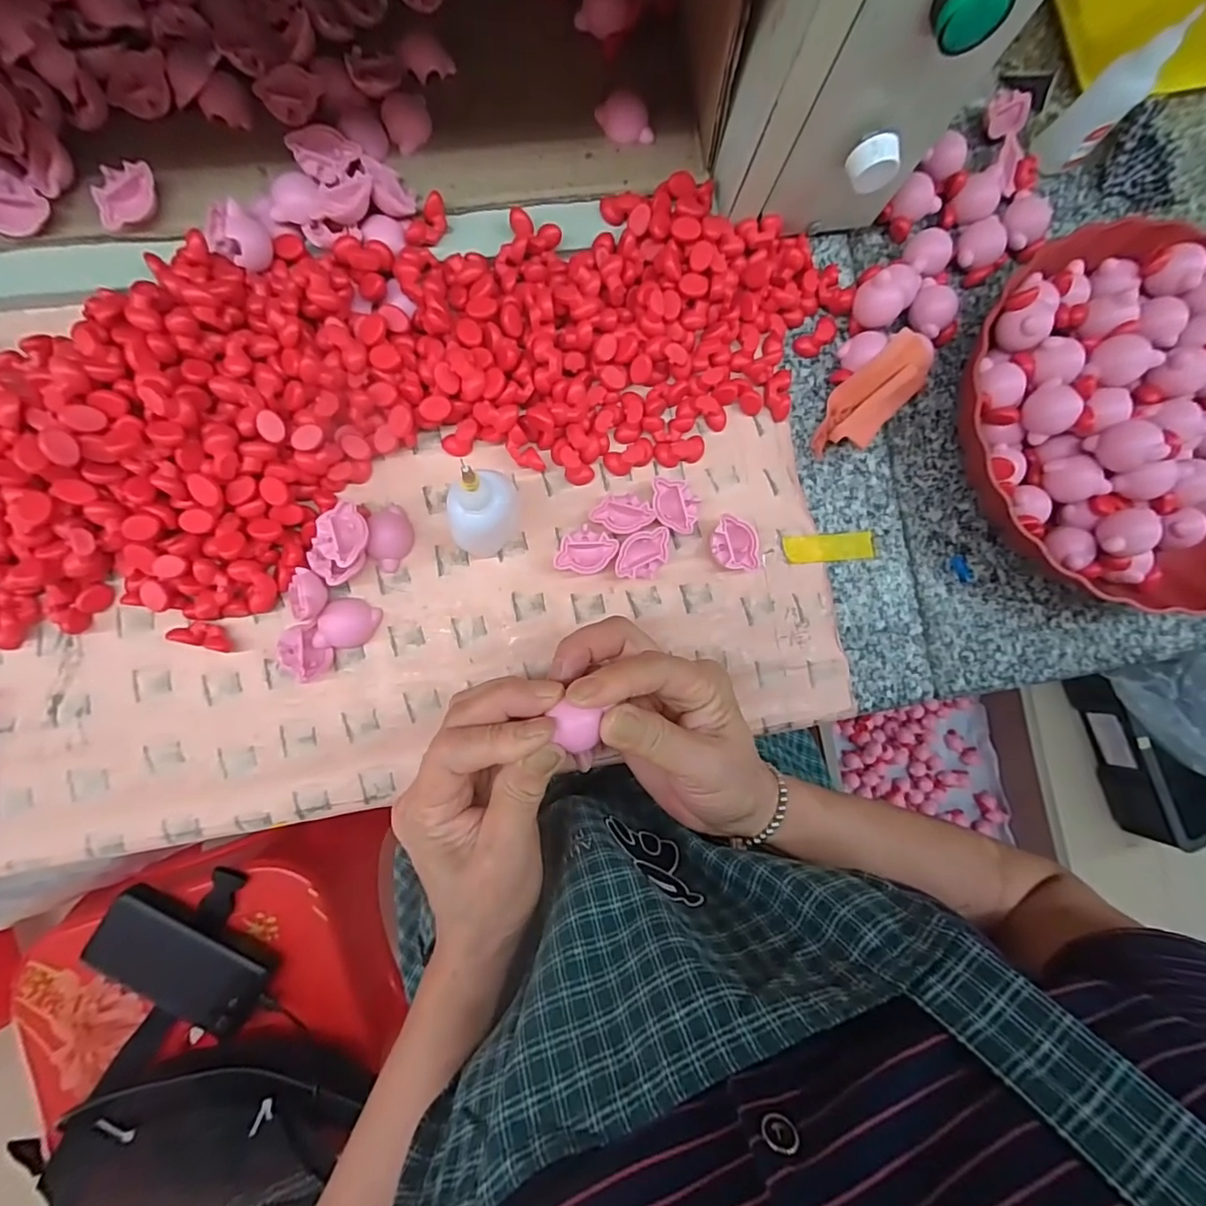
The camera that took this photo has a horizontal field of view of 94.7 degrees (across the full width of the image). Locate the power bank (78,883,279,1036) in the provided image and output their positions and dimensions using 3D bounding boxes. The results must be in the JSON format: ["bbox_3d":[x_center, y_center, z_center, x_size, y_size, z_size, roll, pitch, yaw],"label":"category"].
[{"bbox_3d":[-0.385,0.327,0.507,0.151,0.028,0.072,31,84,-2],"label":"power bank"}]

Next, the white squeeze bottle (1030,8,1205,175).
[{"bbox_3d":[0.329,-0.323,0.353,0.030,0.075,0.026,20,85,-3],"label":"white squeeze bottle"}]

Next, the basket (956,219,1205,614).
[{"bbox_3d":[0.344,-0.116,0.355,0.249,0.055,0.239,23,84,-3],"label":"basket"}]

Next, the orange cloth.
[{"bbox_3d":[0.168,-0.128,0.350,0.038,0.029,0.082,45,84,-1],"label":"orange cloth"}]

